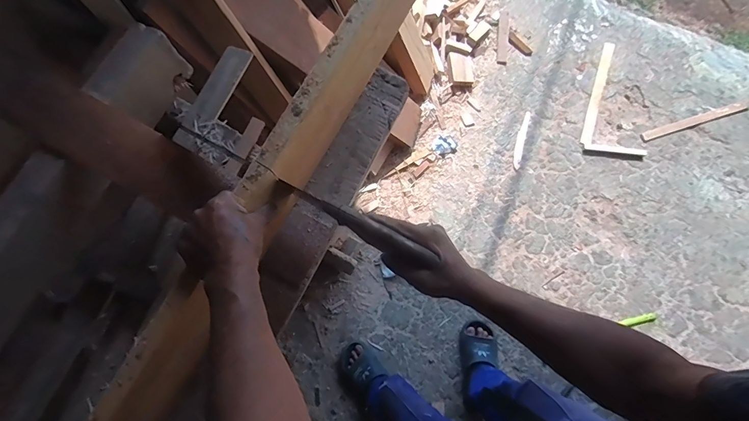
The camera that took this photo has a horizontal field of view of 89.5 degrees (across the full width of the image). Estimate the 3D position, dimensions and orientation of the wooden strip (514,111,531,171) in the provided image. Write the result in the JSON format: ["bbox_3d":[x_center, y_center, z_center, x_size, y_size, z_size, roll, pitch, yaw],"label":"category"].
[{"bbox_3d":[0.566,-0.272,1.451,0.036,0.017,0.229,18,76,2],"label":"wooden strip"}]

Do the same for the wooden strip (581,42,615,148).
[{"bbox_3d":[0.886,-0.467,1.494,0.039,0.027,0.454,18,76,3],"label":"wooden strip"}]

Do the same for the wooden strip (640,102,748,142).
[{"bbox_3d":[1.248,-0.349,1.468,0.438,0.020,0.040,-17,77,-6],"label":"wooden strip"}]

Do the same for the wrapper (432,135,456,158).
[{"bbox_3d":[0.263,-0.243,1.424,0.091,0.018,0.076,-21,78,-7],"label":"wrapper"}]

